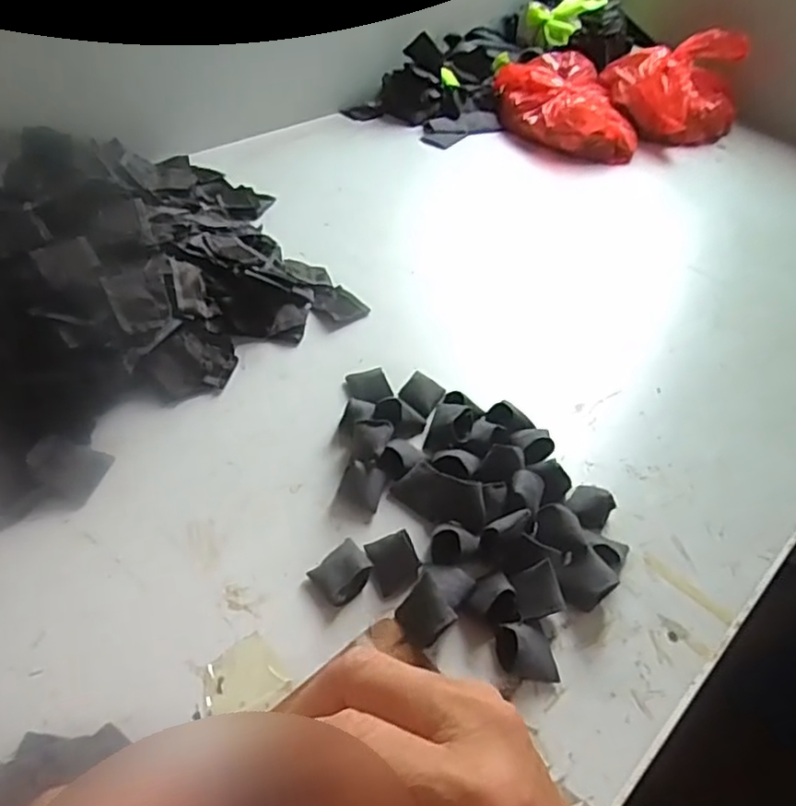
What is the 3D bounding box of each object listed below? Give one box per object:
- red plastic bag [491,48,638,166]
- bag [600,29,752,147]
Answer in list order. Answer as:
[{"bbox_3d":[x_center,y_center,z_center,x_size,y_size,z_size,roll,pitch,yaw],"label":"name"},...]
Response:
[{"bbox_3d":[0.263,-0.474,1.041,0.183,0.083,0.227,-4,46,-11],"label":"red plastic bag"},{"bbox_3d":[0.458,-0.527,1.084,0.214,0.132,0.192,18,46,10],"label":"bag"}]

